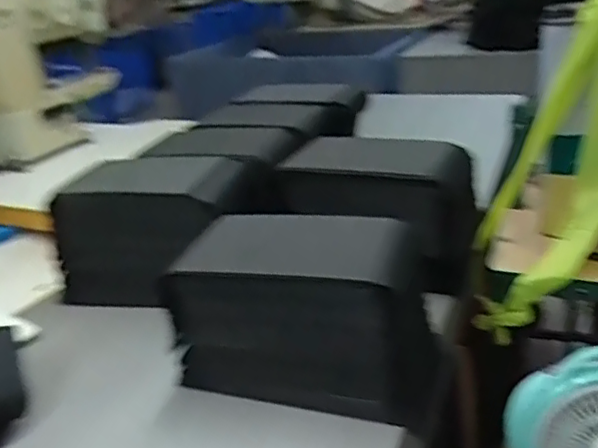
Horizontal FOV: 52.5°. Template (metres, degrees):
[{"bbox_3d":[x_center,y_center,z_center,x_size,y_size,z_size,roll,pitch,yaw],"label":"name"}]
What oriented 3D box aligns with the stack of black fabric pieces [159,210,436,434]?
[{"bbox_3d":[0.014,0.093,0.710,0.279,0.158,0.172,4,26,20],"label":"stack of black fabric pieces"}]

